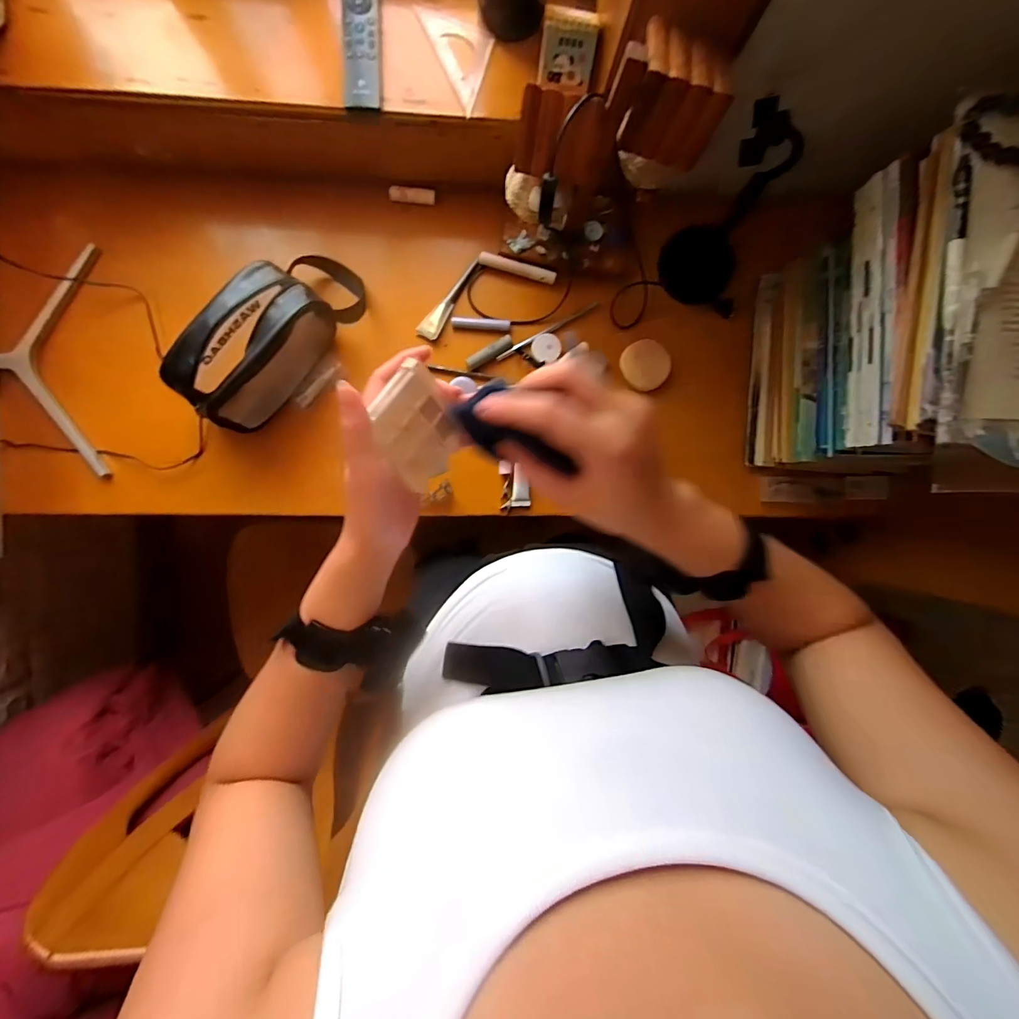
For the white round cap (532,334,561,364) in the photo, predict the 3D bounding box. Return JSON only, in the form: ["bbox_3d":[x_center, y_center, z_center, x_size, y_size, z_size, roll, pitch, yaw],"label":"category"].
[{"bbox_3d":[0.056,-0.241,0.667,0.041,0.013,0.046,41,89,-4],"label":"white round cap"}]

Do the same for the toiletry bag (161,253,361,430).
[{"bbox_3d":[-0.320,-0.240,0.602,0.102,0.121,0.262,41,89,-4],"label":"toiletry bag"}]

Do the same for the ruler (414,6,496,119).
[{"bbox_3d":[-0.052,-0.555,0.542,0.068,0.007,0.129,-26,95,0],"label":"ruler"}]

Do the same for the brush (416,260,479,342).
[{"bbox_3d":[-0.084,-0.308,0.661,0.030,0.007,0.137,40,90,-4],"label":"brush"}]

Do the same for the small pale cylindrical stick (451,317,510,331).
[{"bbox_3d":[-0.042,-0.273,0.658,0.085,0.009,0.015,3,92,-4],"label":"small pale cylindrical stick"}]

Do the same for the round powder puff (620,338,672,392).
[{"bbox_3d":[0.208,-0.220,0.678,0.073,0.012,0.076,0,92,-4],"label":"round powder puff"}]

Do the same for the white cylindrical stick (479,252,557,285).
[{"bbox_3d":[0.012,-0.356,0.663,0.115,0.014,0.016,13,92,-4],"label":"white cylindrical stick"}]

